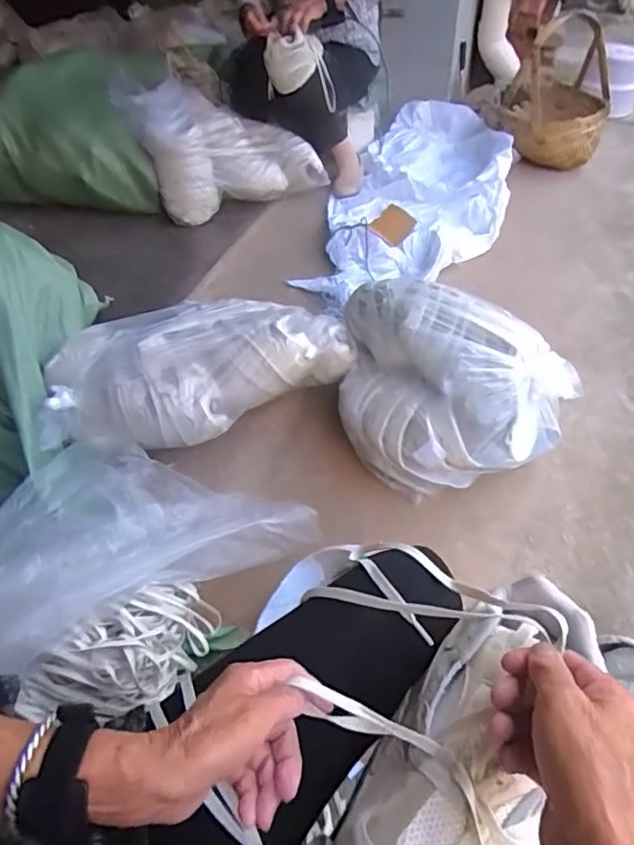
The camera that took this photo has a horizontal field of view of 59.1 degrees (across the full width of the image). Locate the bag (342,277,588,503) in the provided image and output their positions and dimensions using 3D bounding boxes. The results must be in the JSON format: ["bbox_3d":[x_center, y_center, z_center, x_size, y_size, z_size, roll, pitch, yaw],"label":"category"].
[{"bbox_3d":[0.228,-0.063,0.960,0.369,0.230,0.328,5,47,5],"label":"bag"}]

